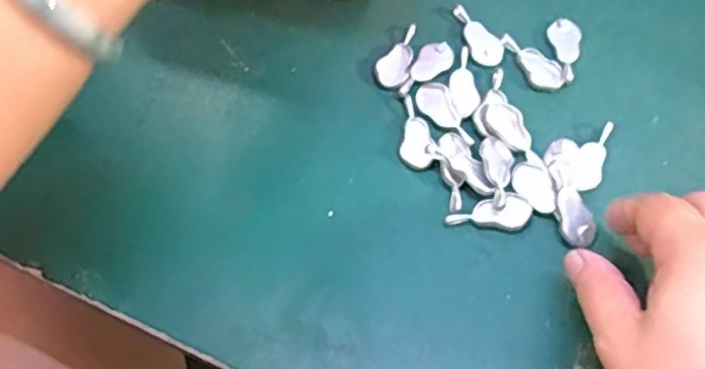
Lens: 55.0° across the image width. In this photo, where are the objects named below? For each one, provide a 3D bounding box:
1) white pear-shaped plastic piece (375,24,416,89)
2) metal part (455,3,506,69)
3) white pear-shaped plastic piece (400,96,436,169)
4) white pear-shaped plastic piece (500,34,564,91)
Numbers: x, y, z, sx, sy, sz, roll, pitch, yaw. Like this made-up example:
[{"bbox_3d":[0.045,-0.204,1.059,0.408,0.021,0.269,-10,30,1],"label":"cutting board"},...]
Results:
[{"bbox_3d":[0.024,-0.072,0.373,0.018,0.004,0.042,13,65,8],"label":"white pear-shaped plastic piece"},{"bbox_3d":[0.071,-0.084,0.378,0.019,0.004,0.043,-15,64,-6],"label":"metal part"},{"bbox_3d":[0.032,-0.029,0.348,0.016,0.010,0.041,-2,64,0],"label":"white pear-shaped plastic piece"},{"bbox_3d":[0.099,-0.068,0.369,0.018,0.004,0.041,-29,67,-12],"label":"white pear-shaped plastic piece"}]

